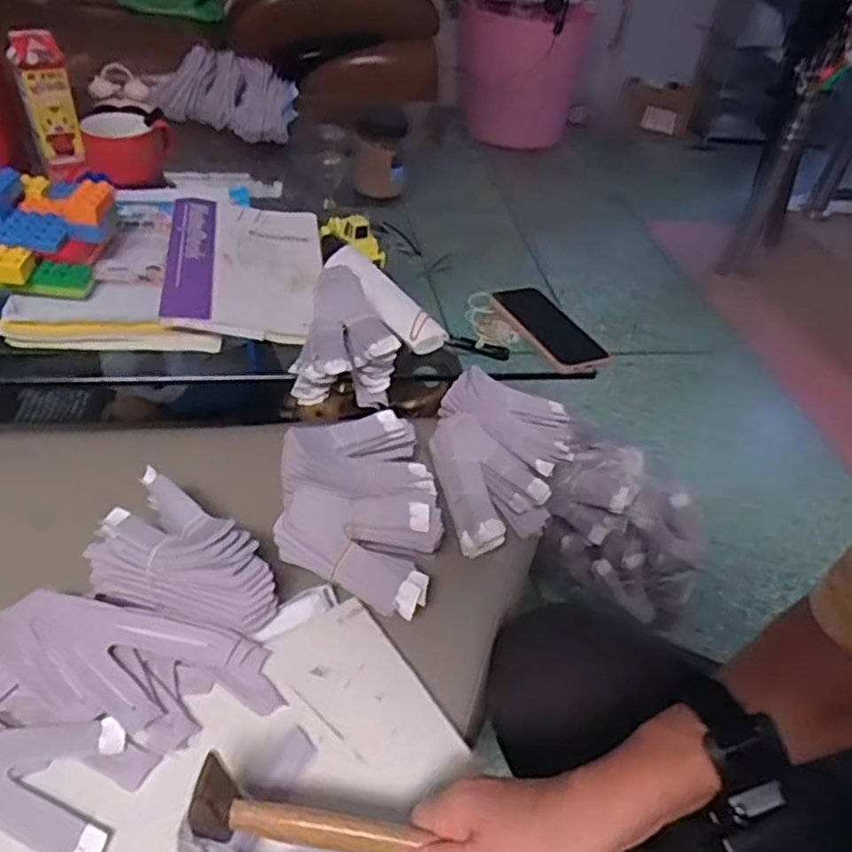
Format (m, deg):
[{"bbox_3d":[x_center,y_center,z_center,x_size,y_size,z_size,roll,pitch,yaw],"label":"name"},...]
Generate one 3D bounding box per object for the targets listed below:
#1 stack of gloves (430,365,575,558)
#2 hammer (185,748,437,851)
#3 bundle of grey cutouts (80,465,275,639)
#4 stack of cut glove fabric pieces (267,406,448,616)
[{"bbox_3d":[0.072,0.039,0.662,0.134,0.051,0.186,18,54,-10],"label":"stack of gloves"},{"bbox_3d":[0.019,0.224,0.361,0.284,0.057,0.021,10,38,2],"label":"hammer"},{"bbox_3d":[-0.180,0.098,0.519,0.145,0.070,0.084,23,43,17],"label":"bundle of grey cutouts"},{"bbox_3d":[-0.055,0.066,0.584,0.134,0.063,0.195,3,41,-5],"label":"stack of cut glove fabric pieces"}]

